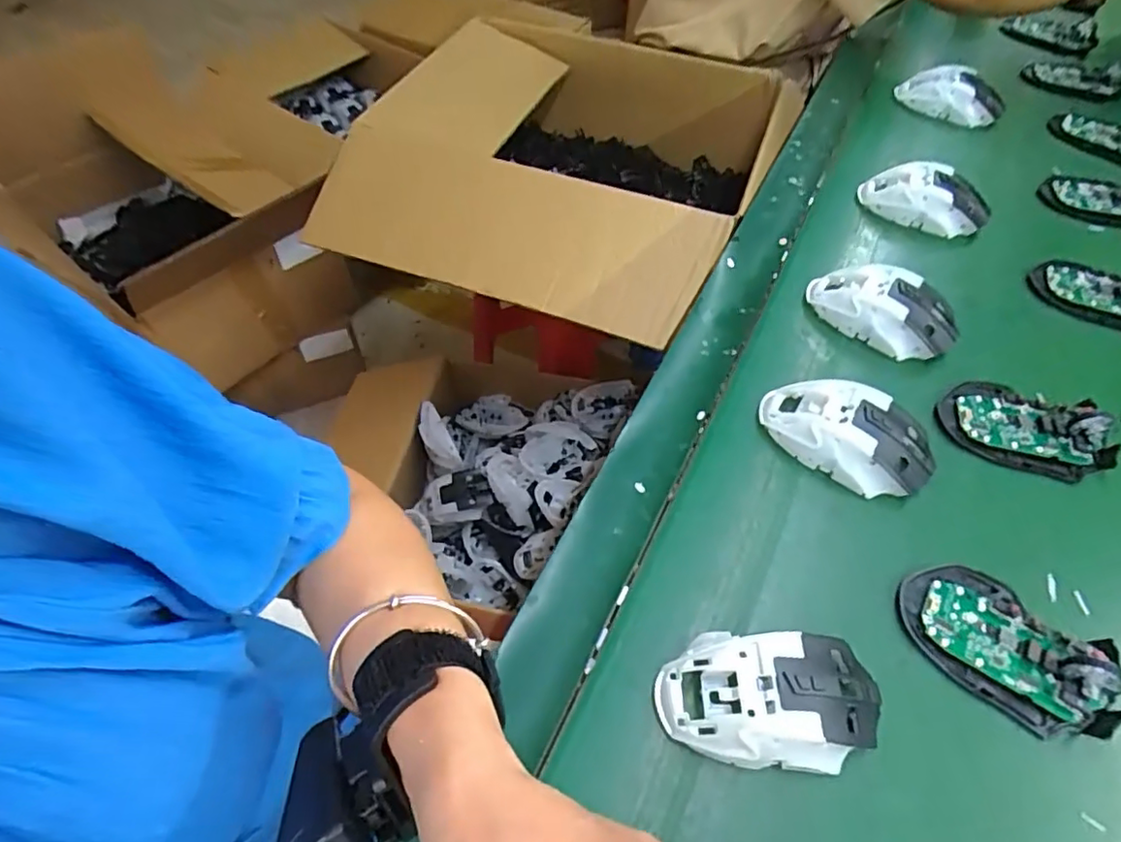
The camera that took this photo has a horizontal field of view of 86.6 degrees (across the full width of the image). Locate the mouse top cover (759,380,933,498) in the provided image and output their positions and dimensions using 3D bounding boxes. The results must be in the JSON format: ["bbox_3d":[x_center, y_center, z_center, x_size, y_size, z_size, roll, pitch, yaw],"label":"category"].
[{"bbox_3d":[0.202,0.007,0.422,0.115,0.039,0.060,28,59,17],"label":"mouse top cover"}]

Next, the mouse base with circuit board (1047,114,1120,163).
[{"bbox_3d":[0.629,-0.328,0.681,0.116,0.031,0.043,33,60,20],"label":"mouse base with circuit board"}]

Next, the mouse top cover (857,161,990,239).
[{"bbox_3d":[0.359,-0.220,0.584,0.116,0.040,0.063,32,60,19],"label":"mouse top cover"}]

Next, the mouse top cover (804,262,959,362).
[{"bbox_3d":[0.268,-0.095,0.493,0.118,0.042,0.063,25,58,15],"label":"mouse top cover"}]

